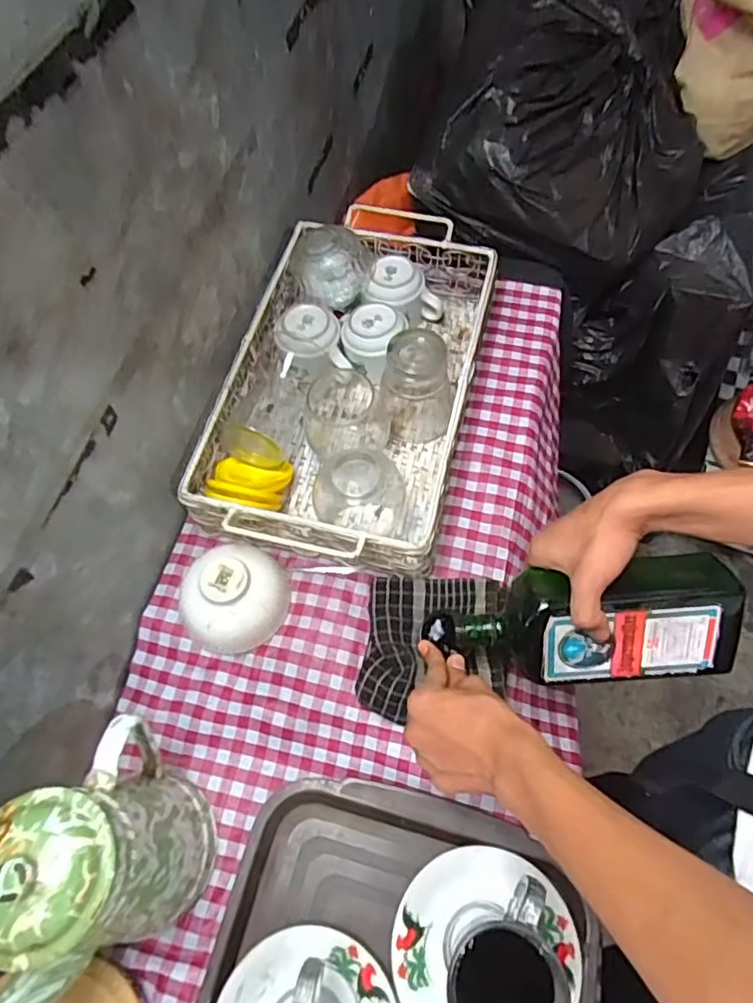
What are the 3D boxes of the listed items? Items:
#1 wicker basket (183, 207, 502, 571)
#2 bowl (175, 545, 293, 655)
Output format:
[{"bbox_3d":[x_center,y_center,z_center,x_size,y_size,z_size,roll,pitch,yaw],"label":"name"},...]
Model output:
[{"bbox_3d":[-0.026,-0.140,0.664,0.251,0.104,0.403,12,63,8],"label":"wicker basket"},{"bbox_3d":[-0.139,0.093,0.580,0.106,0.060,0.090,-42,69,-18],"label":"bowl"}]

